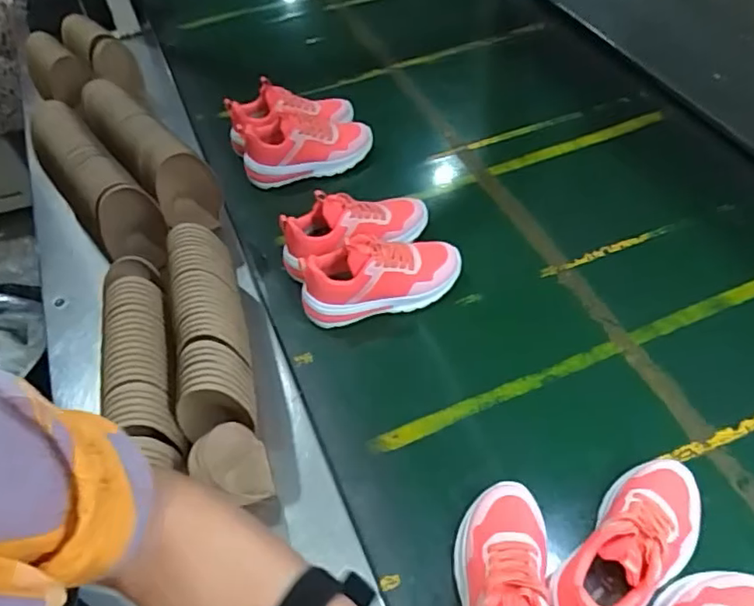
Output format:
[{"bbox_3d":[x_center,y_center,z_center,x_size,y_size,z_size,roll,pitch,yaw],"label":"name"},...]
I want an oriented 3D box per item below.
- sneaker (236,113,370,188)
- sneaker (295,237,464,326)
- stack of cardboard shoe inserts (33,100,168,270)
[{"bbox_3d":[-0.108,-0.243,0.904,0.201,0.106,0.081,-10,54,-3],"label":"sneaker"},{"bbox_3d":[0.007,-0.039,0.727,0.209,0.097,0.077,-13,54,-5],"label":"sneaker"},{"bbox_3d":[-0.378,-0.156,0.780,0.081,0.130,0.268,-36,59,-20],"label":"stack of cardboard shoe inserts"}]

